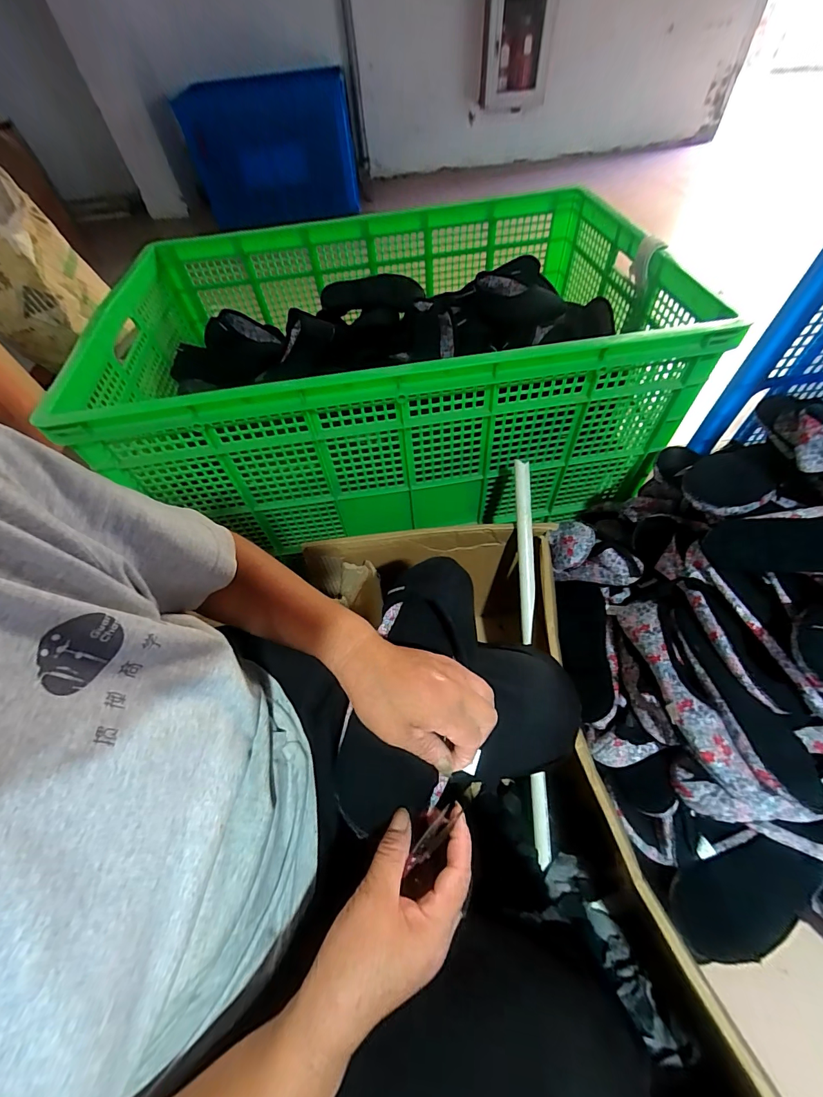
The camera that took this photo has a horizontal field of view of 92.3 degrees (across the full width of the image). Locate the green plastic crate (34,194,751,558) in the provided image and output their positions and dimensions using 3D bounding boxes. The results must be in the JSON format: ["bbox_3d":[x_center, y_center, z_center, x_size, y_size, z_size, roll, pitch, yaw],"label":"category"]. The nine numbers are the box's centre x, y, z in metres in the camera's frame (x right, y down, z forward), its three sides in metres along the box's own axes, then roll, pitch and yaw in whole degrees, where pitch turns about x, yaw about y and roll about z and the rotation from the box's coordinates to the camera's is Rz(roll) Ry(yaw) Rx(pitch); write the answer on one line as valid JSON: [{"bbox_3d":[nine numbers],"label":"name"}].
[{"bbox_3d":[-0.047,-0.408,0.879,1.090,0.352,0.659,-7,55,0],"label":"green plastic crate"}]

